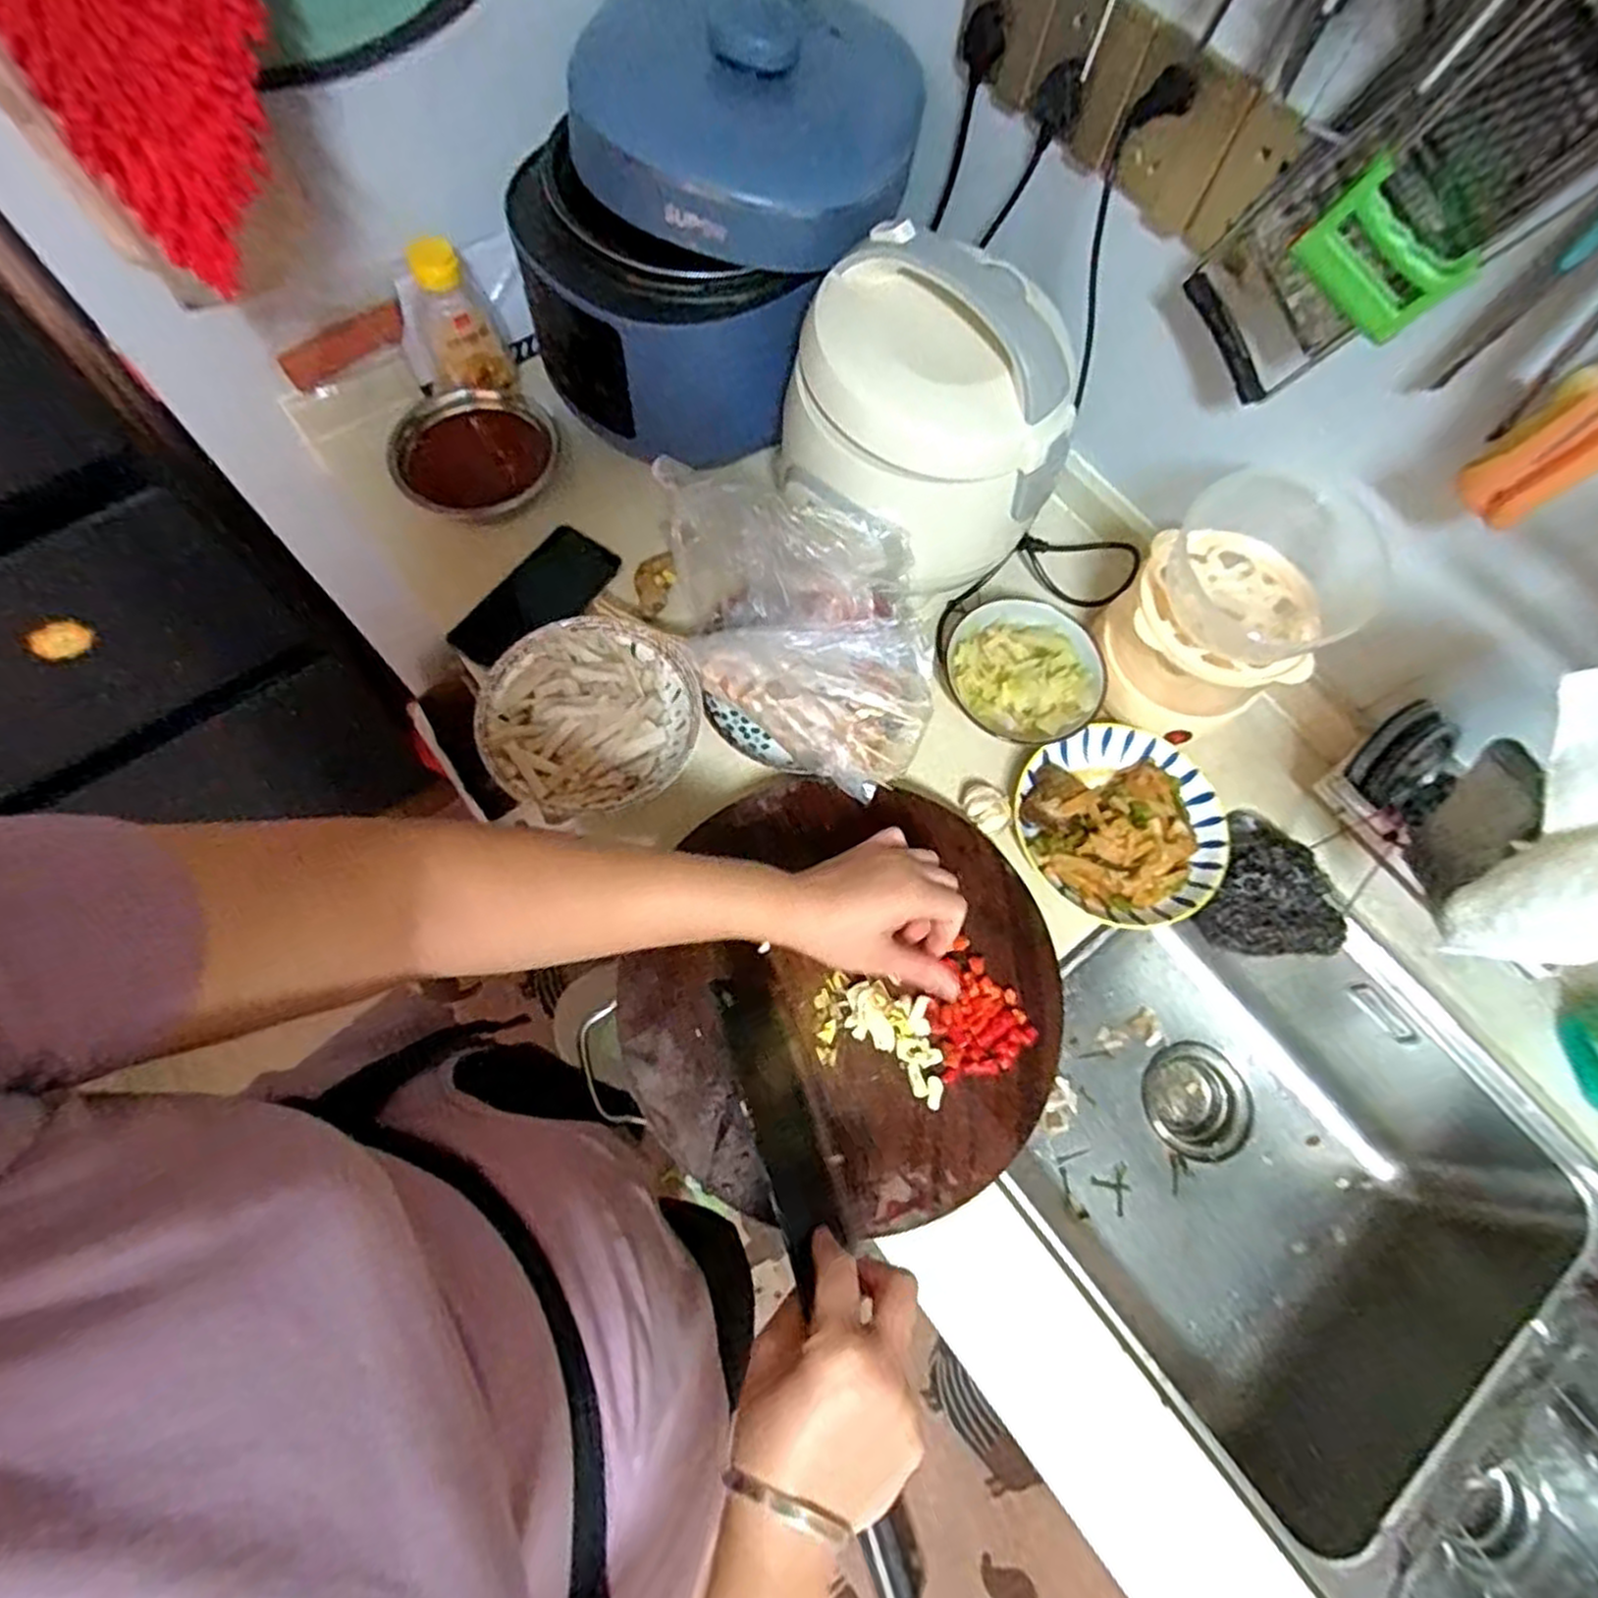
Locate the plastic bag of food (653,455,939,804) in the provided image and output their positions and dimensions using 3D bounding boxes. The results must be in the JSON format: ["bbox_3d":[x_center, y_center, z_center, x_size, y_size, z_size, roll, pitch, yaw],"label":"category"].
[{"bbox_3d":[0.006,-0.148,0.617,0.168,0.113,0.265,-43,75,-16],"label":"plastic bag of food"}]

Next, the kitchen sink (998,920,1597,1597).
[{"bbox_3d":[0.489,0.437,0.670,0.405,0.231,0.726,-34,73,-14],"label":"kitchen sink"}]

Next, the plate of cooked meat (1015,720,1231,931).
[{"bbox_3d":[0.270,0.018,0.636,0.163,0.038,0.167,1,68,-1],"label":"plate of cooked meat"}]

